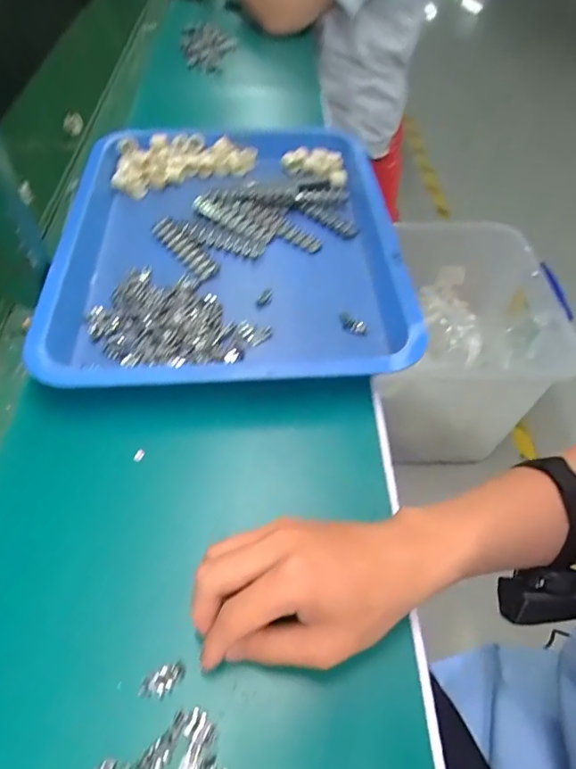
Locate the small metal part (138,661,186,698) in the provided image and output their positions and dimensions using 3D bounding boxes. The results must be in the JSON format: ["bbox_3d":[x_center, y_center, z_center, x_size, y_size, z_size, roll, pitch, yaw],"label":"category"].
[{"bbox_3d":[-0.075,0.177,0.302,0.027,0.008,0.012,-32,60,-24],"label":"small metal part"}]

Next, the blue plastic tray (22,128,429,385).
[{"bbox_3d":[-0.062,-0.170,0.551,0.346,0.041,0.450,-1,52,-3],"label":"blue plastic tray"}]

